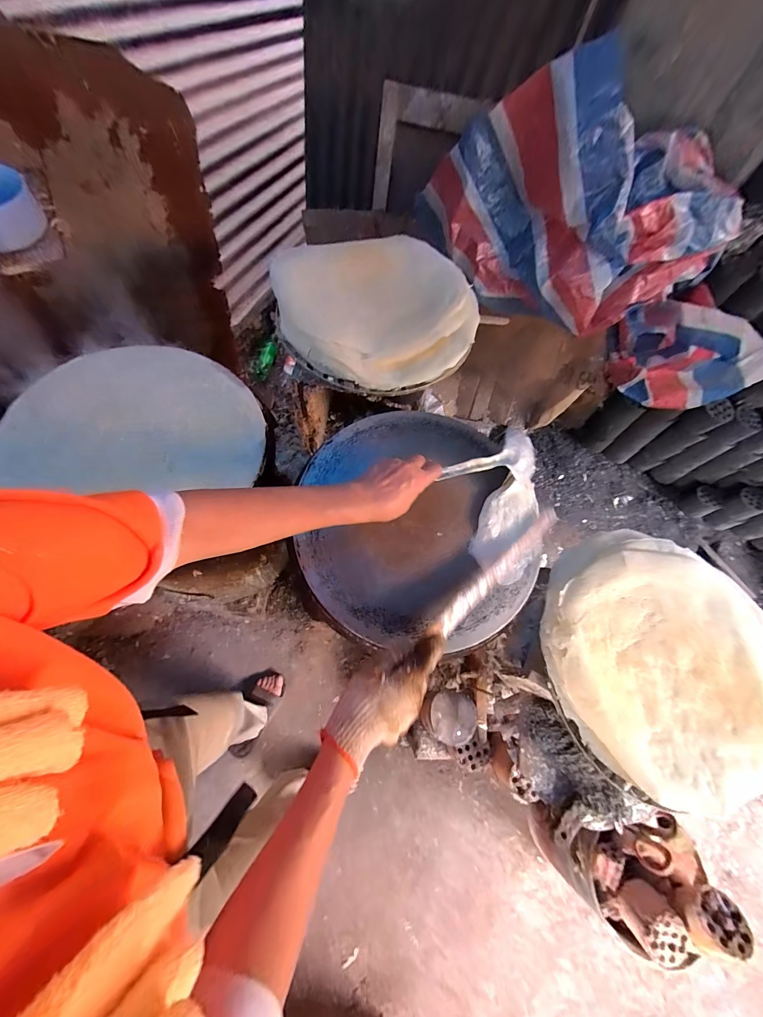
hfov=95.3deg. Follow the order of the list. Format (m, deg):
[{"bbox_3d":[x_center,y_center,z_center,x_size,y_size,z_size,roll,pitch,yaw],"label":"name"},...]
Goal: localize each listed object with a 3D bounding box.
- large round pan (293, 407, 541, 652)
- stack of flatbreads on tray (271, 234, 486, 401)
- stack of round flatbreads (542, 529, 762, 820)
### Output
[{"bbox_3d":[0.042,0.018,0.524,0.322,0.051,0.362,-11,69,-10],"label":"large round pan"},{"bbox_3d":[-0.013,-0.392,0.674,0.363,0.068,0.383,-9,69,-9],"label":"stack of flatbreads on tray"},{"bbox_3d":[0.442,0.229,0.548,0.381,0.050,0.374,35,69,9],"label":"stack of round flatbreads"}]

